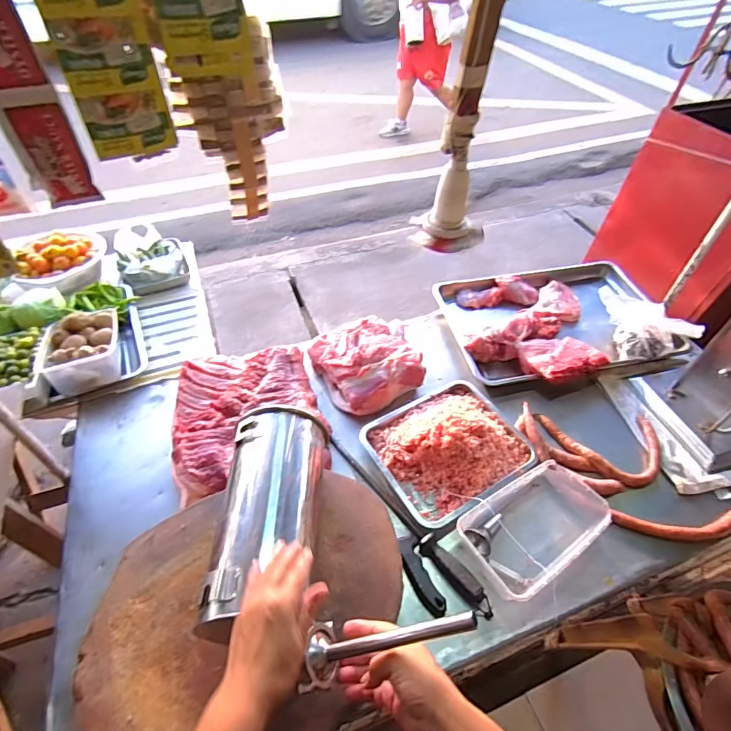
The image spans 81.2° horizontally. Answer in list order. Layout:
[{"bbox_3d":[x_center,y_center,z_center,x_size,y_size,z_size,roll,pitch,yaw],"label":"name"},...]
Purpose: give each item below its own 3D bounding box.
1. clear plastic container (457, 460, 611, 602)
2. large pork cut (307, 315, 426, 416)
[{"bbox_3d":[0.298,0.288,0.771,0.256,0.075,0.149,-27,55,-25],"label":"clear plastic container"},{"bbox_3d":[0.014,-0.017,1.034,0.241,0.080,0.244,-21,53,-21],"label":"large pork cut"}]

